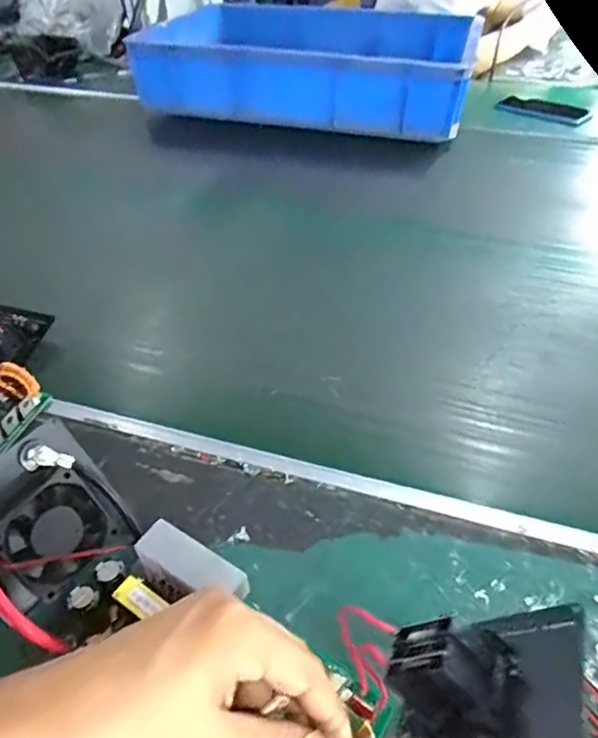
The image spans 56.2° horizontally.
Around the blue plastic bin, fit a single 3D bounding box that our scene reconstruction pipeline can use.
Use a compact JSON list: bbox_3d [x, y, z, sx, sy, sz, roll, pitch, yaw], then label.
[{"bbox_3d":[0.025,-0.570,1.027,0.550,0.100,0.383,9,43,11],"label":"blue plastic bin"}]

